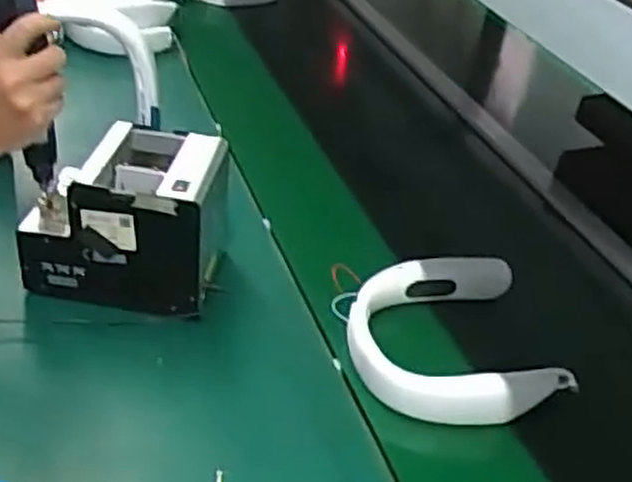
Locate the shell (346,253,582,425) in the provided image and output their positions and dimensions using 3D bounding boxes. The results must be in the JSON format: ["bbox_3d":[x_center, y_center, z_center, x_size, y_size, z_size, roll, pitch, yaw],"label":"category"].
[{"bbox_3d":[0.130,0.098,0.788,0.192,0.065,0.196,-6,33,-9],"label":"shell"}]

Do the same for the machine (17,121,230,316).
[{"bbox_3d":[-0.189,-0.023,0.796,0.180,0.135,0.119,4,33,7],"label":"machine"}]

